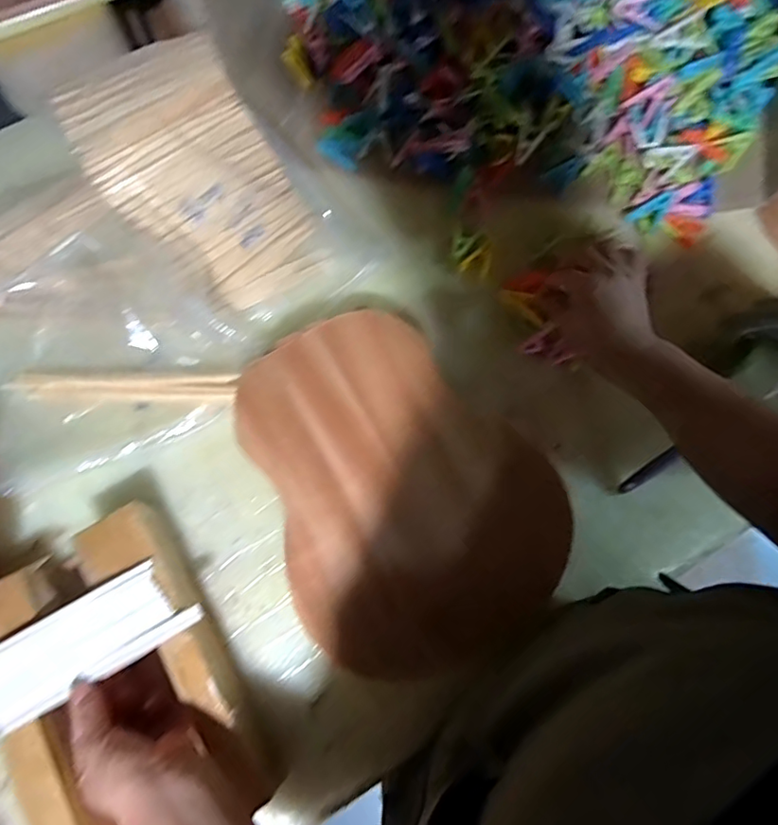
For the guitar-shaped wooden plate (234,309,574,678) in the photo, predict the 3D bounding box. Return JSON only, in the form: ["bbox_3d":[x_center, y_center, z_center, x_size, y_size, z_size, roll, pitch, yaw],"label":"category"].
[{"bbox_3d":[0.001,0.058,0.484,0.234,0.008,0.316,-32,77,-9],"label":"guitar-shaped wooden plate"}]

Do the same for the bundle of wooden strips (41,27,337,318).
[{"bbox_3d":[-0.200,-0.243,0.562,0.177,0.052,0.280,-33,106,-7],"label":"bundle of wooden strips"}]

